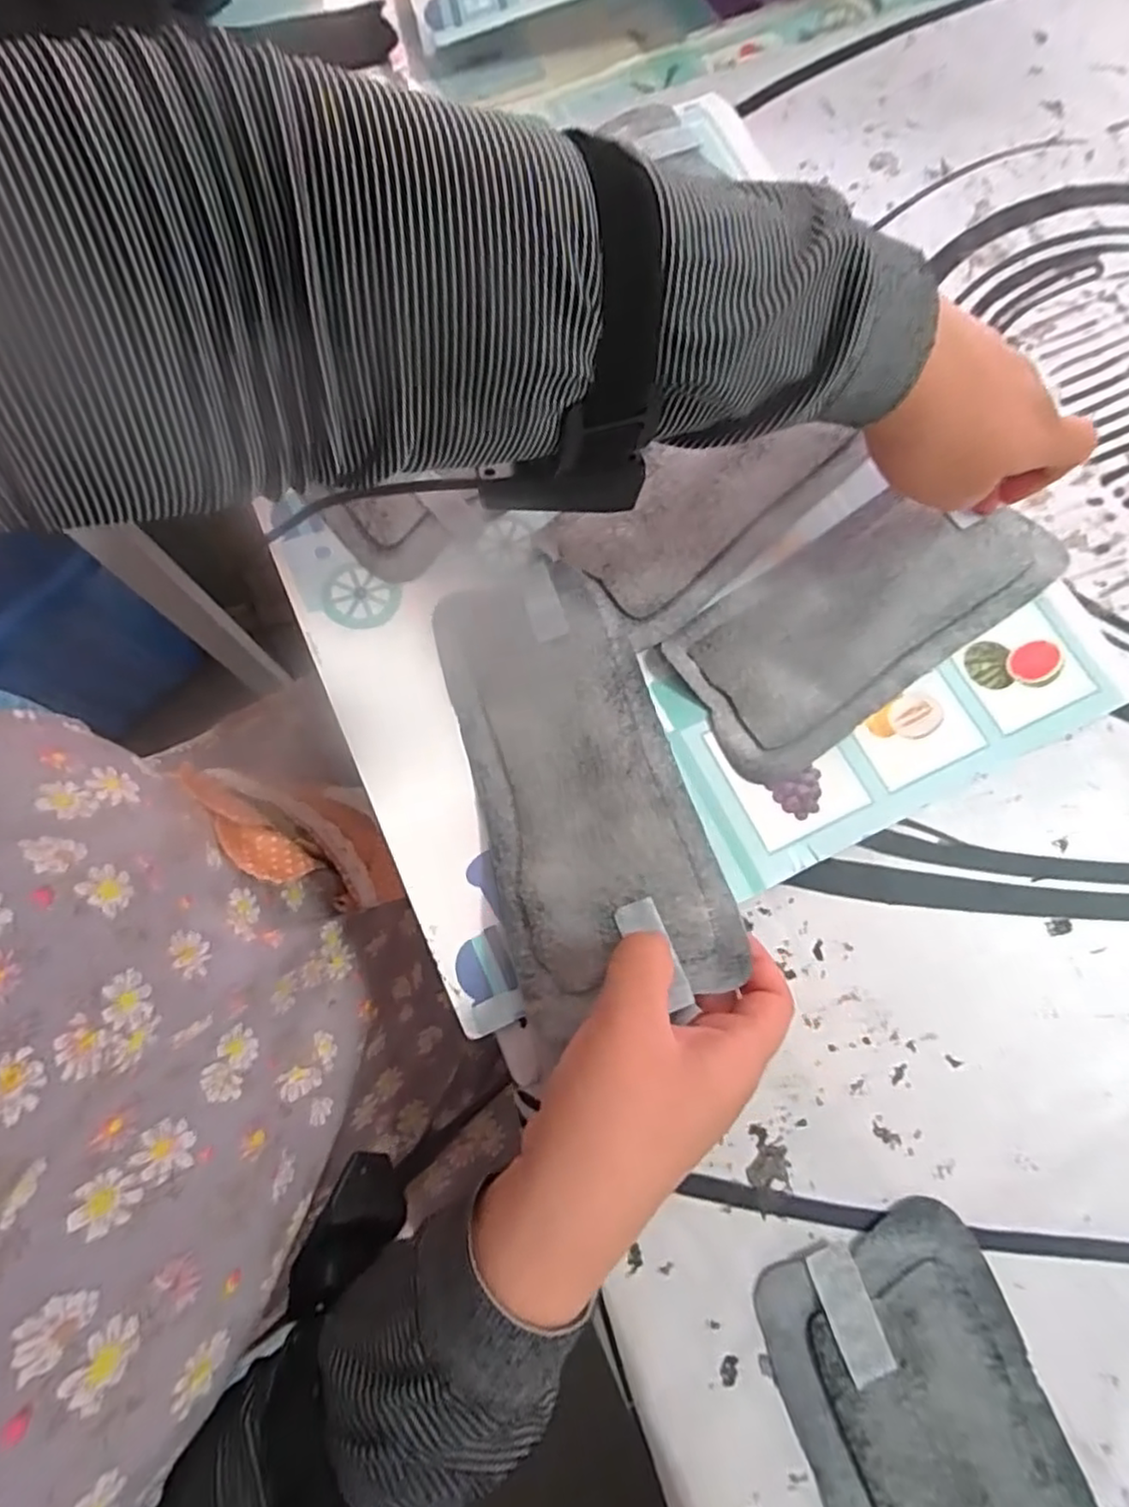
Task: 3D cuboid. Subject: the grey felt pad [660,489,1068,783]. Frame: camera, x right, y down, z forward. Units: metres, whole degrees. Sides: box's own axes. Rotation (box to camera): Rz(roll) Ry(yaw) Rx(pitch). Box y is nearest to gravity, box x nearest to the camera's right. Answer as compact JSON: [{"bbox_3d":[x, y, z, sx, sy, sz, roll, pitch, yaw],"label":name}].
[{"bbox_3d":[0.165,-0.078,0.364,0.221,0.007,0.098,-30,78,-9],"label":"grey felt pad"}]

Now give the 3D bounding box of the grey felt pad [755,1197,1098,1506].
[{"bbox_3d":[0.166,0.319,0.265,0.100,0.012,0.240,-20,76,-7],"label":"grey felt pad"}]

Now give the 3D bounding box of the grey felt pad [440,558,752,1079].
[{"bbox_3d":[0.005,0.009,0.323,0.096,0.014,0.221,-15,68,-3],"label":"grey felt pad"}]

